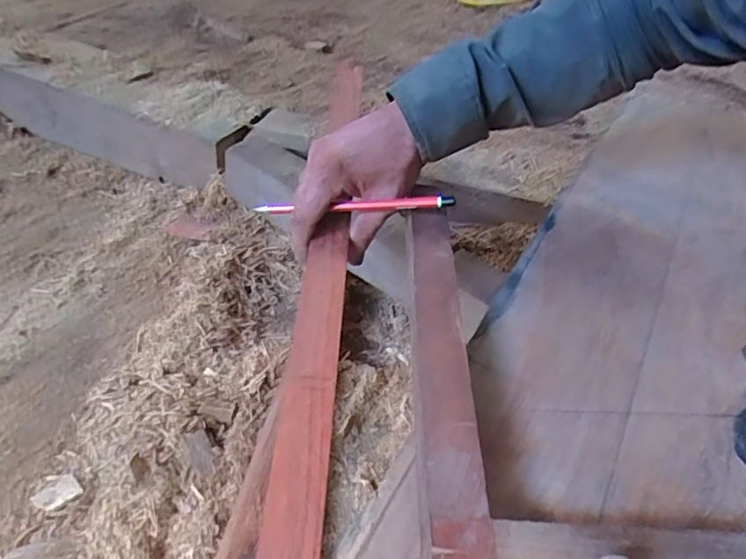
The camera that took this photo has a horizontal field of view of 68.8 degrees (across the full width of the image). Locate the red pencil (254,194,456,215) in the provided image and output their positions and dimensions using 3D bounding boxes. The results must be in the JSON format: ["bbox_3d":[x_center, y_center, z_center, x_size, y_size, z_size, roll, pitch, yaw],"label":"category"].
[{"bbox_3d":[-0.018,-0.059,0.434,0.165,0.012,0.010,0,43,13],"label":"red pencil"}]

